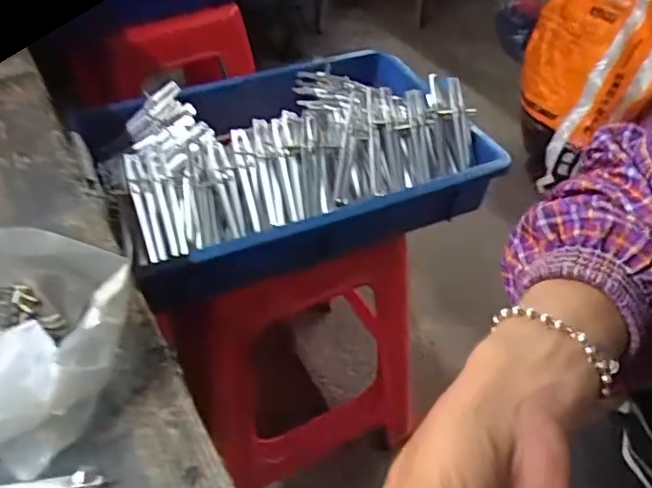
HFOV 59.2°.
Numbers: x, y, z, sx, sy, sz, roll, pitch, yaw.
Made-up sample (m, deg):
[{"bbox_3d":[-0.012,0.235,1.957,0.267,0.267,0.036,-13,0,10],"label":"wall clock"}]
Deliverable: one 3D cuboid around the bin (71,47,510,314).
[{"bbox_3d":[-0.040,-0.102,0.647,0.418,0.122,0.265,-17,47,-17],"label":"bin"}]

